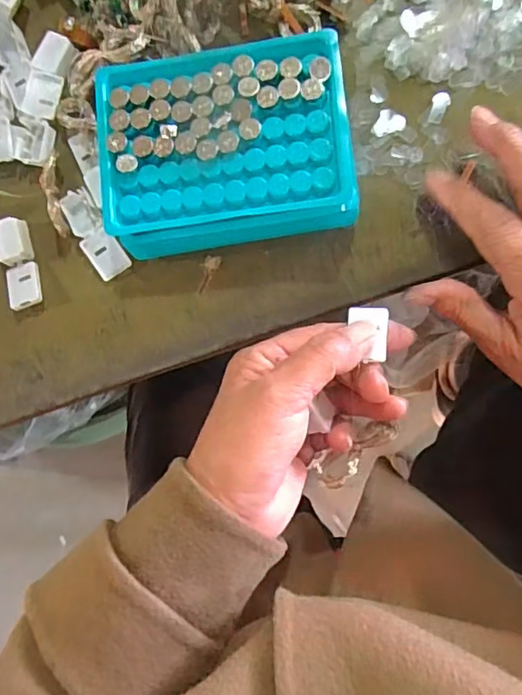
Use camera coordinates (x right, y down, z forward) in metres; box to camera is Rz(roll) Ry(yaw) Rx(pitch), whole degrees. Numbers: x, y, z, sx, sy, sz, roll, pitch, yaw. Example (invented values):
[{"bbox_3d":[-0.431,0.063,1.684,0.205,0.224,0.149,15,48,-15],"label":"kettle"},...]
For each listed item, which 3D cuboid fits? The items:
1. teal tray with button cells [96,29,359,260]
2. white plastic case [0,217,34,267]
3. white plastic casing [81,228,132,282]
[{"bbox_3d":[-0.018,-0.108,0.300,0.131,0.036,0.098,-6,86,7],"label":"teal tray with button cells"},{"bbox_3d":[-0.148,-0.063,0.323,0.018,0.013,0.025,-16,85,6],"label":"white plastic case"},{"bbox_3d":[-0.091,-0.055,0.320,0.020,0.008,0.028,-33,83,5],"label":"white plastic casing"}]

